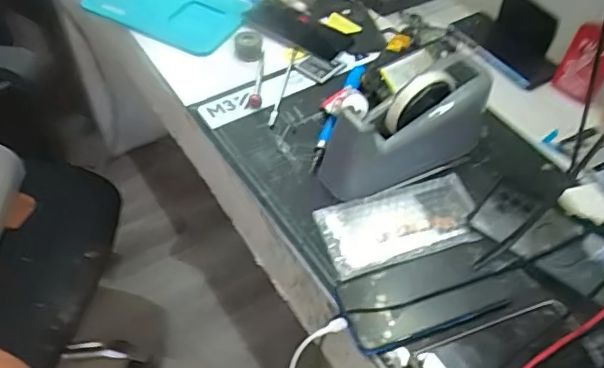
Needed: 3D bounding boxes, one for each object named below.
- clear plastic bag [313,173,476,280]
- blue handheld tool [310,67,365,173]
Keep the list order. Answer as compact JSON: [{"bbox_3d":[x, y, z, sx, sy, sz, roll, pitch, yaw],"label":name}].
[{"bbox_3d":[0.110,0.042,0.625,0.179,0.014,0.089,-14,54,-15],"label":"clear plastic bag"},{"bbox_3d":[0.046,-0.095,0.724,0.020,0.026,0.202,18,52,10],"label":"blue handheld tool"}]

